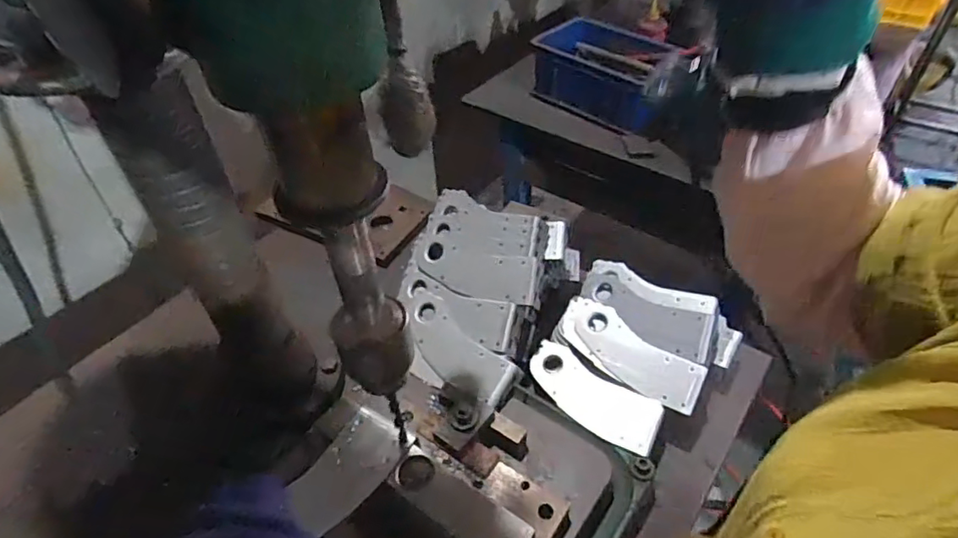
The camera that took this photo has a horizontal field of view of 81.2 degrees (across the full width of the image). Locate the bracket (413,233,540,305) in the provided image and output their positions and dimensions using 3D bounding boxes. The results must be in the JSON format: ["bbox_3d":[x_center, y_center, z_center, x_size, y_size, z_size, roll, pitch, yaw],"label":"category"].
[{"bbox_3d":[-0.011,0.000,0.724,0.181,0.009,0.065,15,73,24],"label":"bracket"}]

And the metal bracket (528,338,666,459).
[{"bbox_3d":[0.136,0.153,0.681,0.174,0.019,0.072,34,55,30],"label":"metal bracket"}]

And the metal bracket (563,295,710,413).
[{"bbox_3d":[0.185,0.104,0.703,0.197,0.013,0.070,34,80,33],"label":"metal bracket"}]

